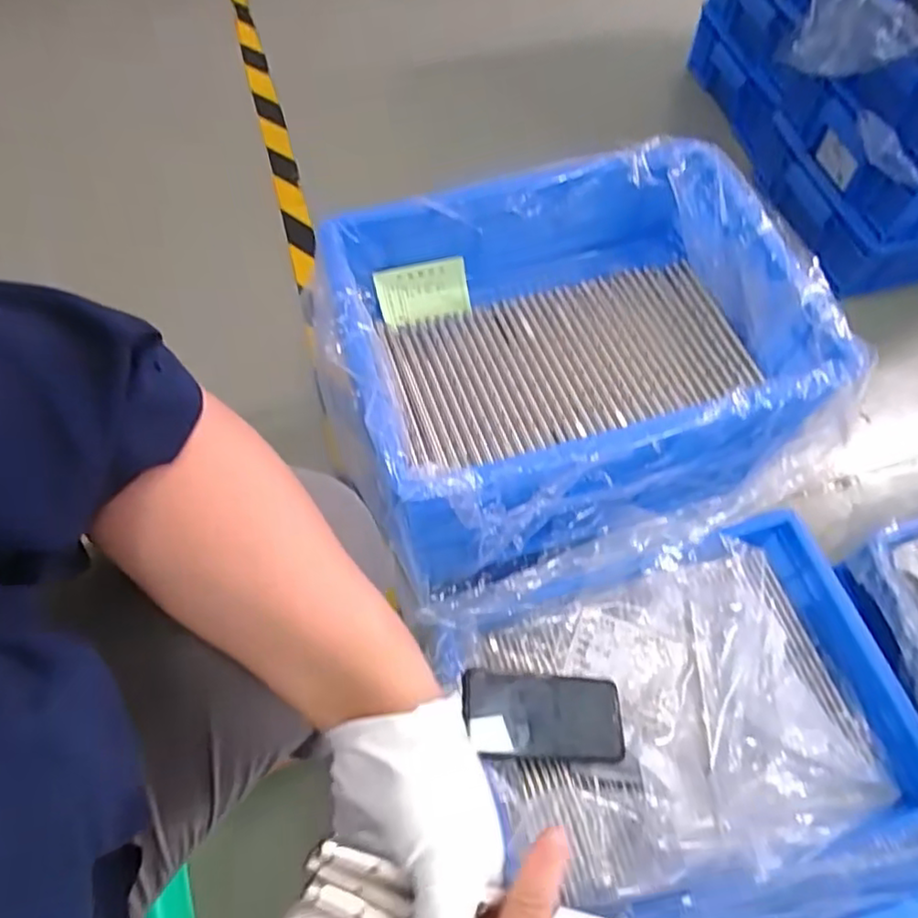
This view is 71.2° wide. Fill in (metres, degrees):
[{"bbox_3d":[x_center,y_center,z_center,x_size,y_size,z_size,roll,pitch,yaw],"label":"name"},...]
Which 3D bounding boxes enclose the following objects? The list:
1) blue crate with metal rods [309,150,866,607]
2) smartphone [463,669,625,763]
[{"bbox_3d":[0.104,-0.098,0.600,0.404,0.131,0.354,-17,64,-9],"label":"blue crate with metal rods"},{"bbox_3d":[0.082,0.246,0.612,0.162,0.008,0.079,12,62,-15],"label":"smartphone"}]

